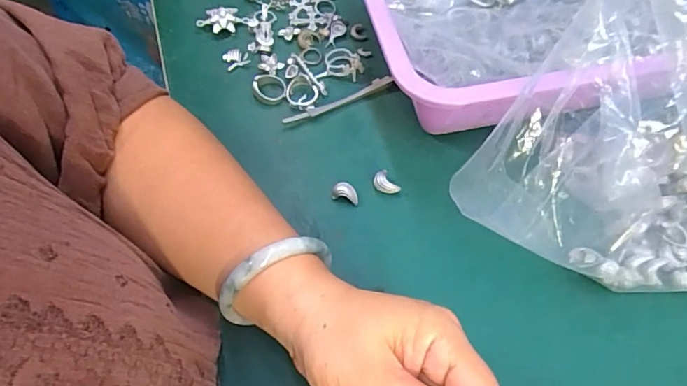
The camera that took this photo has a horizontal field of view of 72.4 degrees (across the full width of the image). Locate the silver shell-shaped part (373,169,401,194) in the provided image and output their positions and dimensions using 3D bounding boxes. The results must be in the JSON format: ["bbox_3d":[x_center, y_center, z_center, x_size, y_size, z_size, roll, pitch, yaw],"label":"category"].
[{"bbox_3d":[0.030,-0.006,0.340,0.013,0.010,0.019,-31,65,-16],"label":"silver shell-shaped part"}]

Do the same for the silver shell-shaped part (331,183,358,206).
[{"bbox_3d":[0.002,0.000,0.337,0.020,0.013,0.011,15,62,9],"label":"silver shell-shaped part"}]

